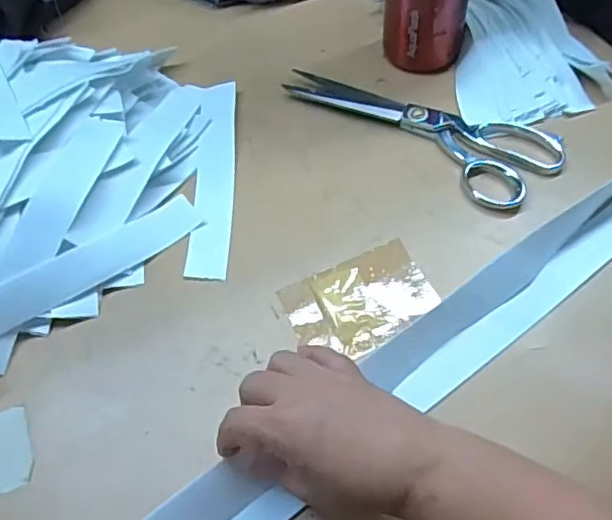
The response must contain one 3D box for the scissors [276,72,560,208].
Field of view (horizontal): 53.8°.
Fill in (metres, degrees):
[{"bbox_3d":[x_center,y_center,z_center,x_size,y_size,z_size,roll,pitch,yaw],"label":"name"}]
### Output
[{"bbox_3d":[0.096,-0.120,0.514,0.234,0.011,0.079,32,63,24],"label":"scissors"}]

